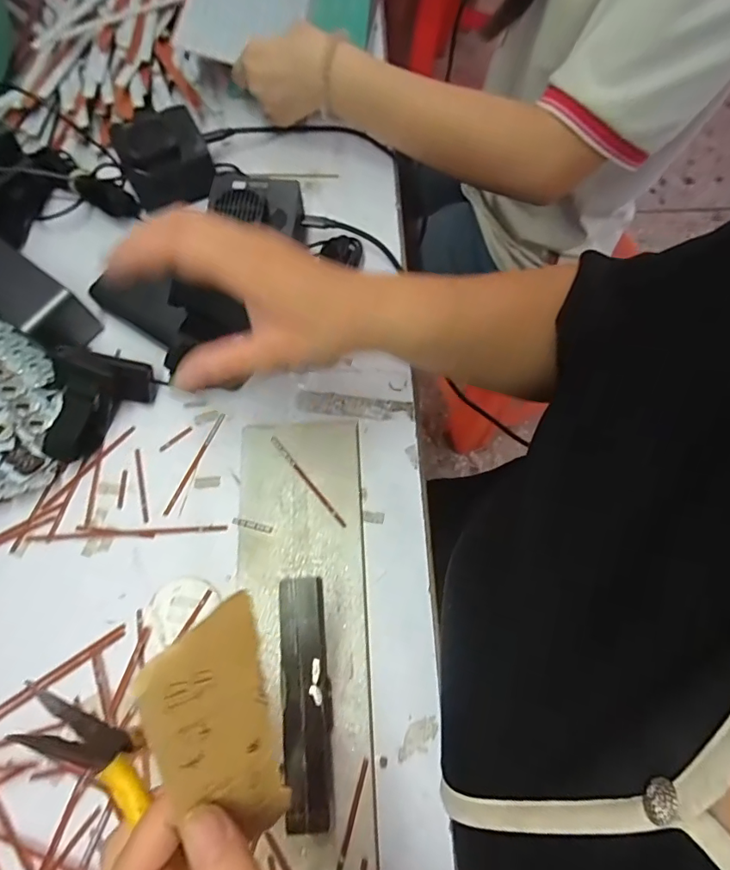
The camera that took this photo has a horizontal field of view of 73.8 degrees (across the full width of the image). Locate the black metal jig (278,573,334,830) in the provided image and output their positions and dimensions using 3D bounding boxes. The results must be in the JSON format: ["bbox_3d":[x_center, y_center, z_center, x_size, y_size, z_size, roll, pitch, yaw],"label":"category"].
[{"bbox_3d":[-0.038,0.165,0.312,0.029,0.020,0.139,-5,70,0],"label":"black metal jig"}]

